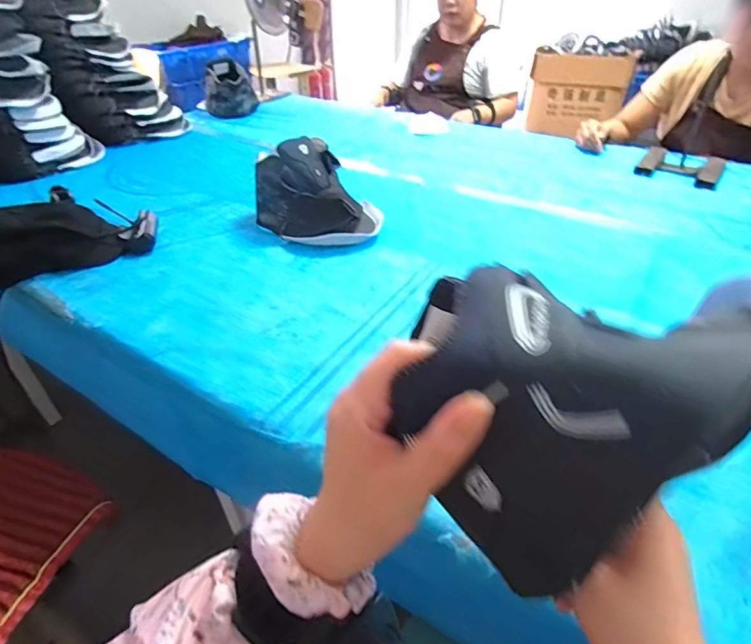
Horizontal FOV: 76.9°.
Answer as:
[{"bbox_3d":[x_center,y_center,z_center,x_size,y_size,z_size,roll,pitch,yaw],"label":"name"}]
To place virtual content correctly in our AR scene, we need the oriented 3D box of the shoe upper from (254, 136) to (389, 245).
[{"bbox_3d":[-0.115,-0.246,0.893,0.238,0.144,0.150,23,45,28],"label":"shoe upper"}]

